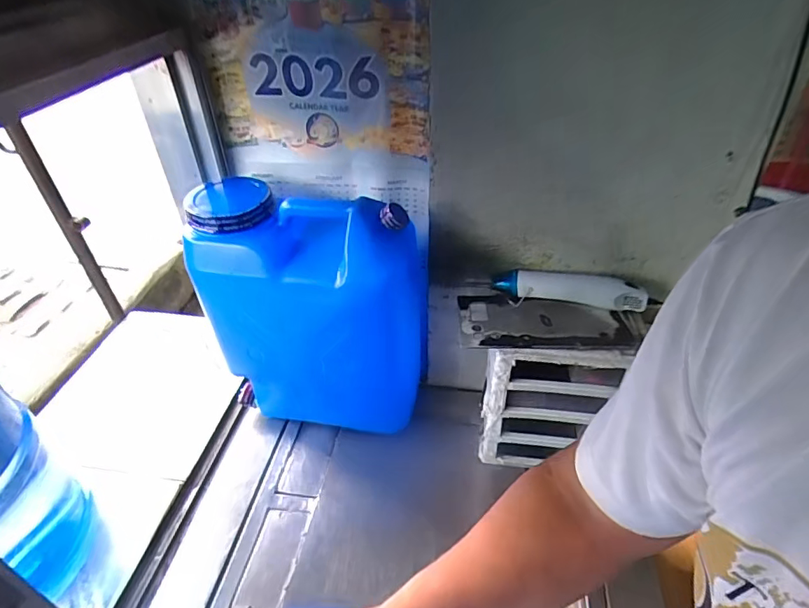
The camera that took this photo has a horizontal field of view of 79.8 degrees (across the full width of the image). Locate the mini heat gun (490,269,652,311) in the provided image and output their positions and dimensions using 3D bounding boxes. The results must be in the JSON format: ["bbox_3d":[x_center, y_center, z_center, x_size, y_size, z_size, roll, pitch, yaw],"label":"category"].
[{"bbox_3d":[0.247,-0.027,0.734,0.223,0.034,0.043,10,41,14],"label":"mini heat gun"}]

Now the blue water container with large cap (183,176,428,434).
[{"bbox_3d":[-0.143,0.020,0.784,0.341,0.385,0.168,5,40,9],"label":"blue water container with large cap"}]

